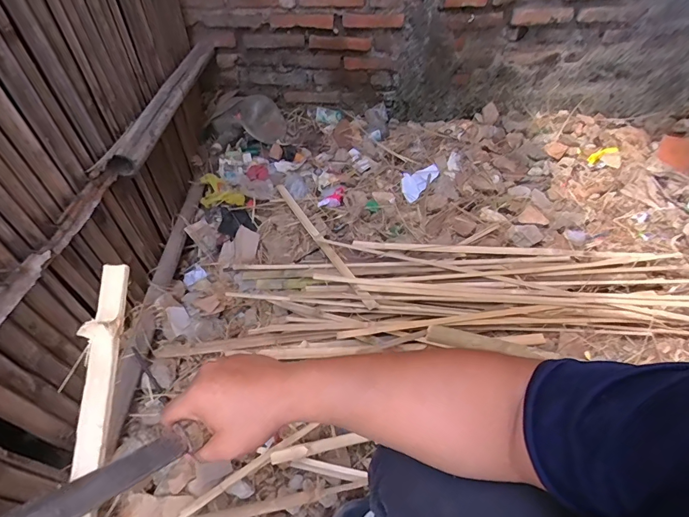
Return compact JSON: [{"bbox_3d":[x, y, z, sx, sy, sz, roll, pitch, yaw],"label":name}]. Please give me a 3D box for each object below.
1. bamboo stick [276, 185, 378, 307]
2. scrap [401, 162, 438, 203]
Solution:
[{"bbox_3d":[-0.067,-0.060,1.087,0.031,0.011,0.544,-22,49,-20],"label":"bamboo stick"},{"bbox_3d":[0.237,-0.256,1.307,0.080,0.030,0.186,26,51,24],"label":"scrap"}]

